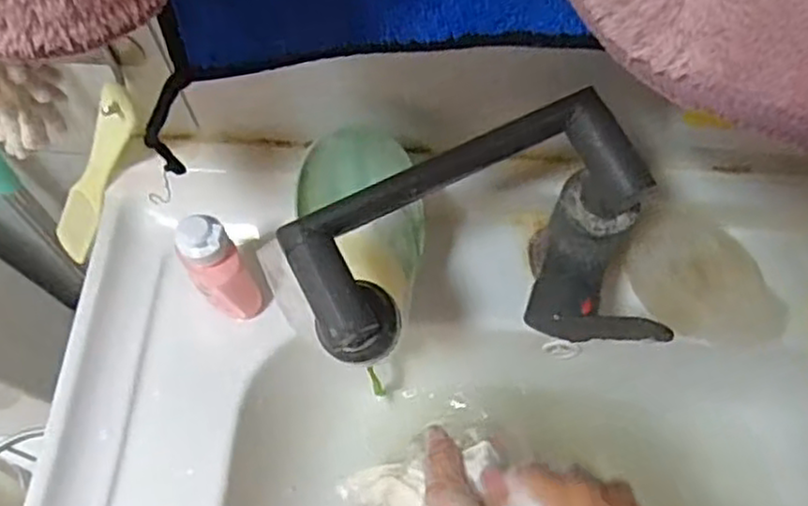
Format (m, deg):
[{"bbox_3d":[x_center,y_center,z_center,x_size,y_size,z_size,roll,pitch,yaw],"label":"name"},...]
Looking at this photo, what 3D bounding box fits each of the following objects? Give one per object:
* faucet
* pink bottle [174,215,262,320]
[{"bbox_3d":[0.050,0.016,0.420,0.203,0.142,0.121,-28,68,-11],"label":"faucet"},{"bbox_3d":[-0.122,0.013,0.477,0.034,0.110,0.029,-34,69,-14],"label":"pink bottle"}]

